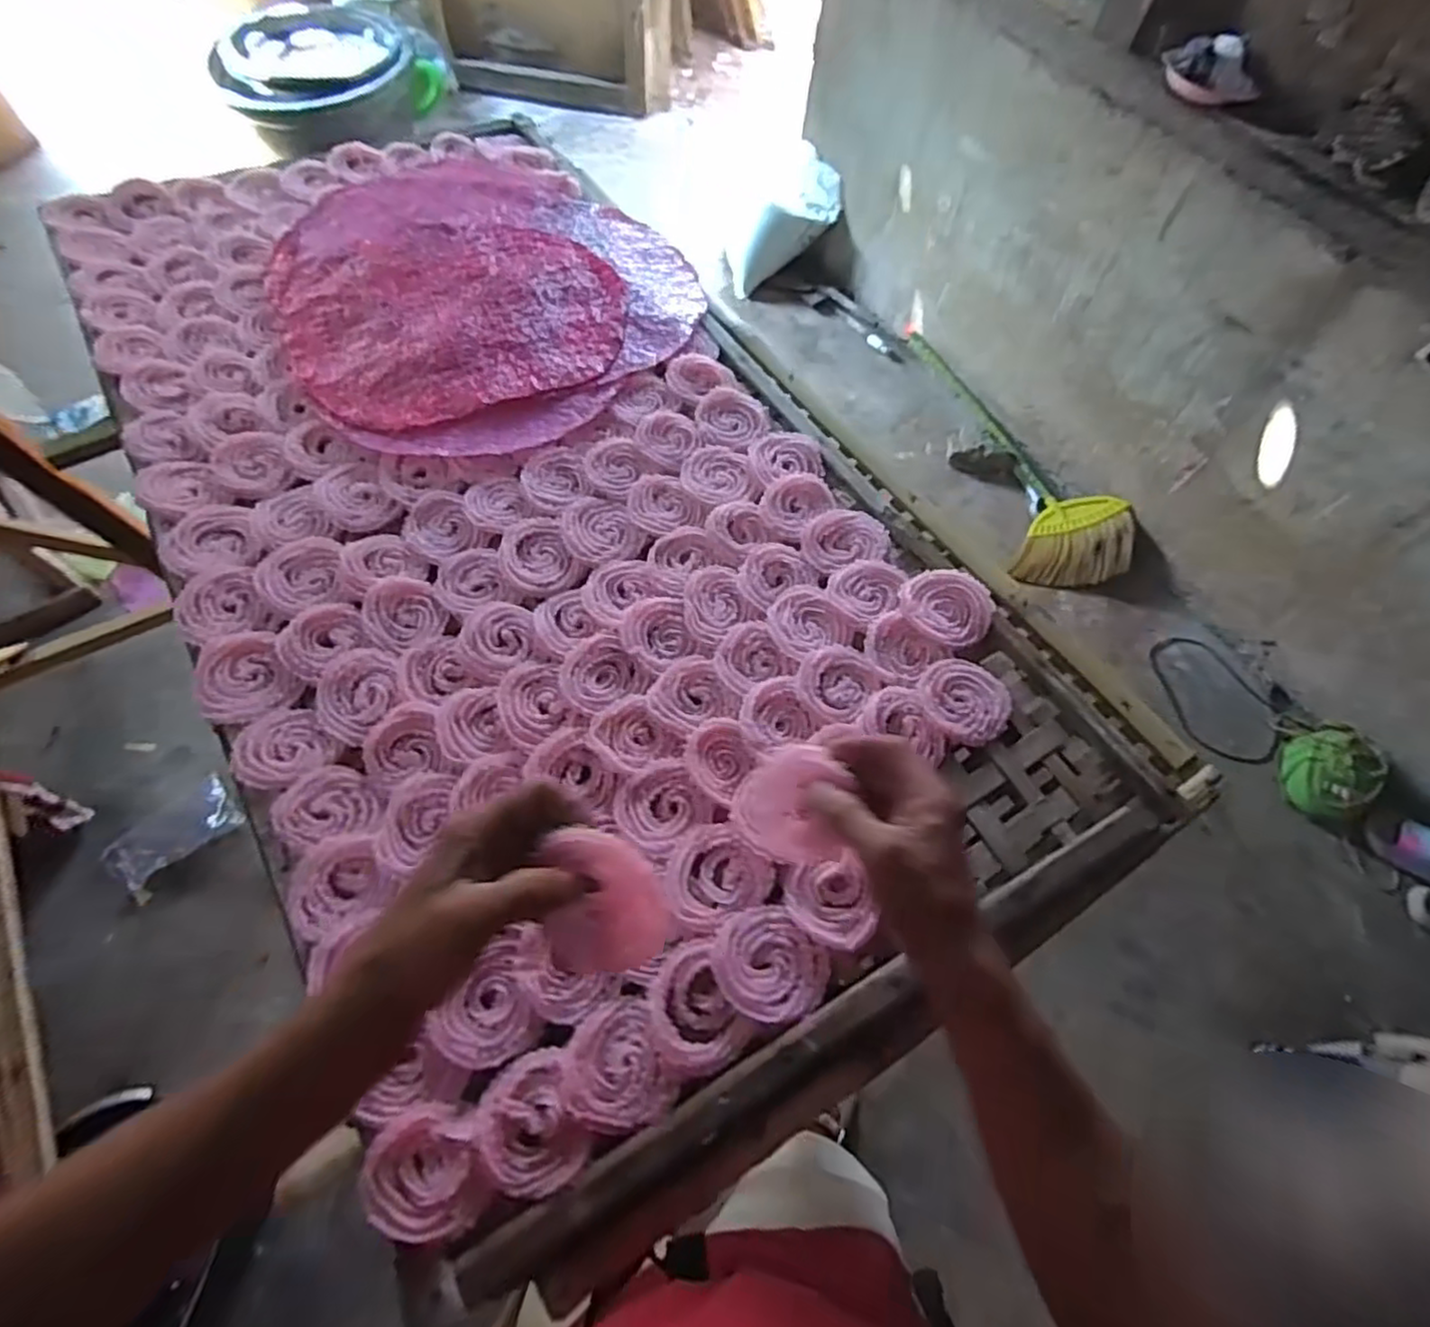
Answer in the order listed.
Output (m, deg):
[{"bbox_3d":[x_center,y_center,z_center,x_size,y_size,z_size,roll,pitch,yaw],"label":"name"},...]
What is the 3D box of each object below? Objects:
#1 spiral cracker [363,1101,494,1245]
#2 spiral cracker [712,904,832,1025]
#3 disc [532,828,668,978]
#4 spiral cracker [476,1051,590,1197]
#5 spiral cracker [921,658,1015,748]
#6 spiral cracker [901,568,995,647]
[{"bbox_3d":[-0.174,0.312,0.416,0.075,0.018,0.061,20,64,6],"label":"spiral cracker"},{"bbox_3d":[0.039,0.212,0.480,0.080,0.009,0.069,40,68,15],"label":"spiral cracker"},{"bbox_3d":[-0.060,0.117,0.340,0.062,0.015,0.069,-16,90,6],"label":"disc"},{"bbox_3d":[-0.117,0.293,0.436,0.061,0.014,0.075,-23,67,-14],"label":"spiral cracker"},{"bbox_3d":[0.213,0.029,0.575,0.075,0.008,0.075,1,64,-3],"label":"spiral cracker"},{"bbox_3d":[0.209,-0.053,0.613,0.078,0.015,0.074,1,64,-3],"label":"spiral cracker"}]

